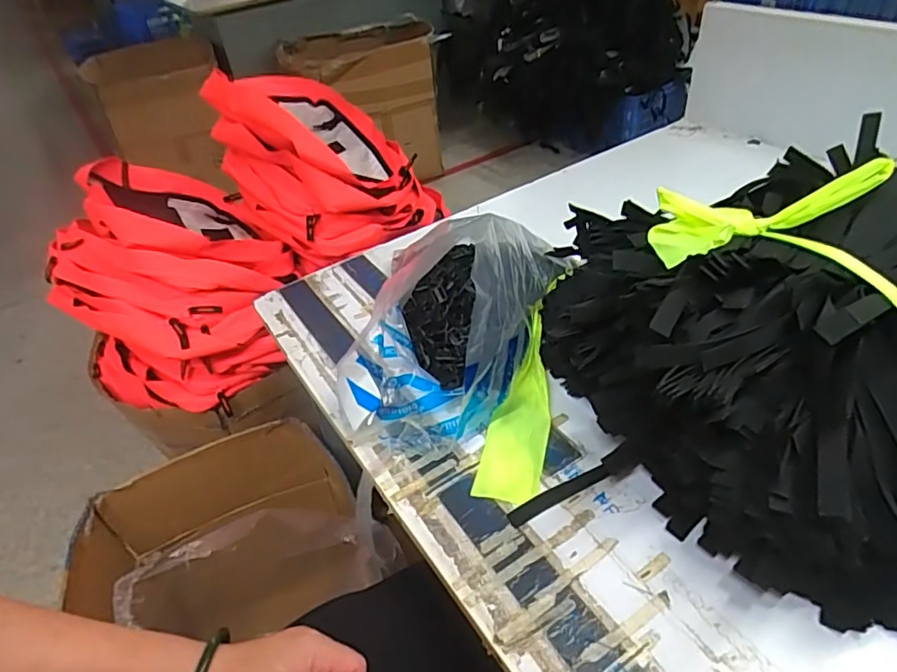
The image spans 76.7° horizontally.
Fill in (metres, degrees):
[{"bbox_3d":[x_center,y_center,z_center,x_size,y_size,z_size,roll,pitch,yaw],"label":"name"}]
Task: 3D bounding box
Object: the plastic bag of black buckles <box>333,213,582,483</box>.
[{"bbox_3d":[0.008,-0.032,0.586,0.154,0.153,0.307,13,43,21],"label":"plastic bag of black buckles"}]

